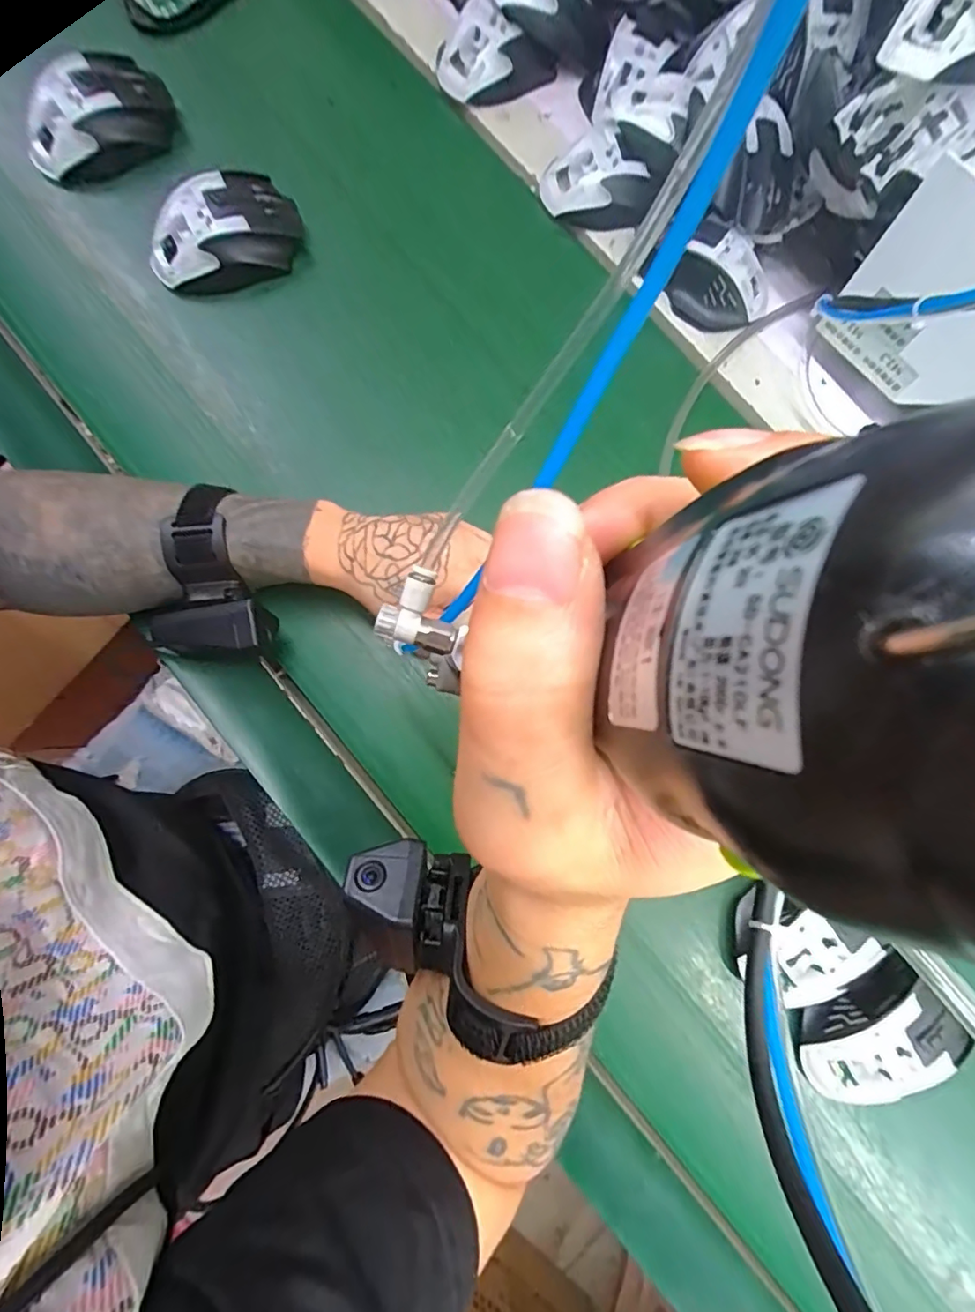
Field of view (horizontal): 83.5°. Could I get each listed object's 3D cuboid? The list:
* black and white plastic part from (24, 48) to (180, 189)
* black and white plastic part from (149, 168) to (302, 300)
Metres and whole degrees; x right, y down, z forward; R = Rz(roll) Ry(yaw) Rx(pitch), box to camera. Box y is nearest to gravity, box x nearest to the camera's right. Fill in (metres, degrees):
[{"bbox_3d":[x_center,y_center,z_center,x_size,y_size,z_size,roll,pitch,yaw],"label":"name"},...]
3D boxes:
[{"bbox_3d":[-0.300,-0.391,0.406,0.141,0.063,0.066,12,78,25],"label":"black and white plastic part"},{"bbox_3d":[-0.205,-0.329,0.422,0.117,0.043,0.073,-19,82,-7],"label":"black and white plastic part"}]

